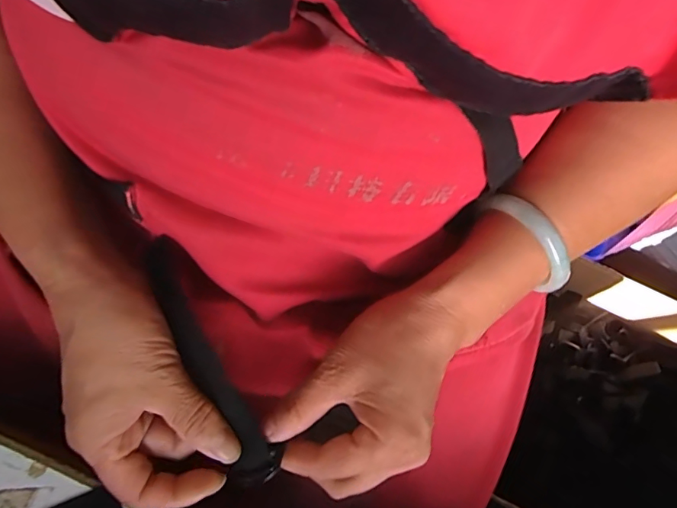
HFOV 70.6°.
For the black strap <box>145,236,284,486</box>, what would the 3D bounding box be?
[{"bbox_3d":[-0.075,0.058,0.265,0.025,0.007,0.143,-27,83,-8],"label":"black strap"}]

